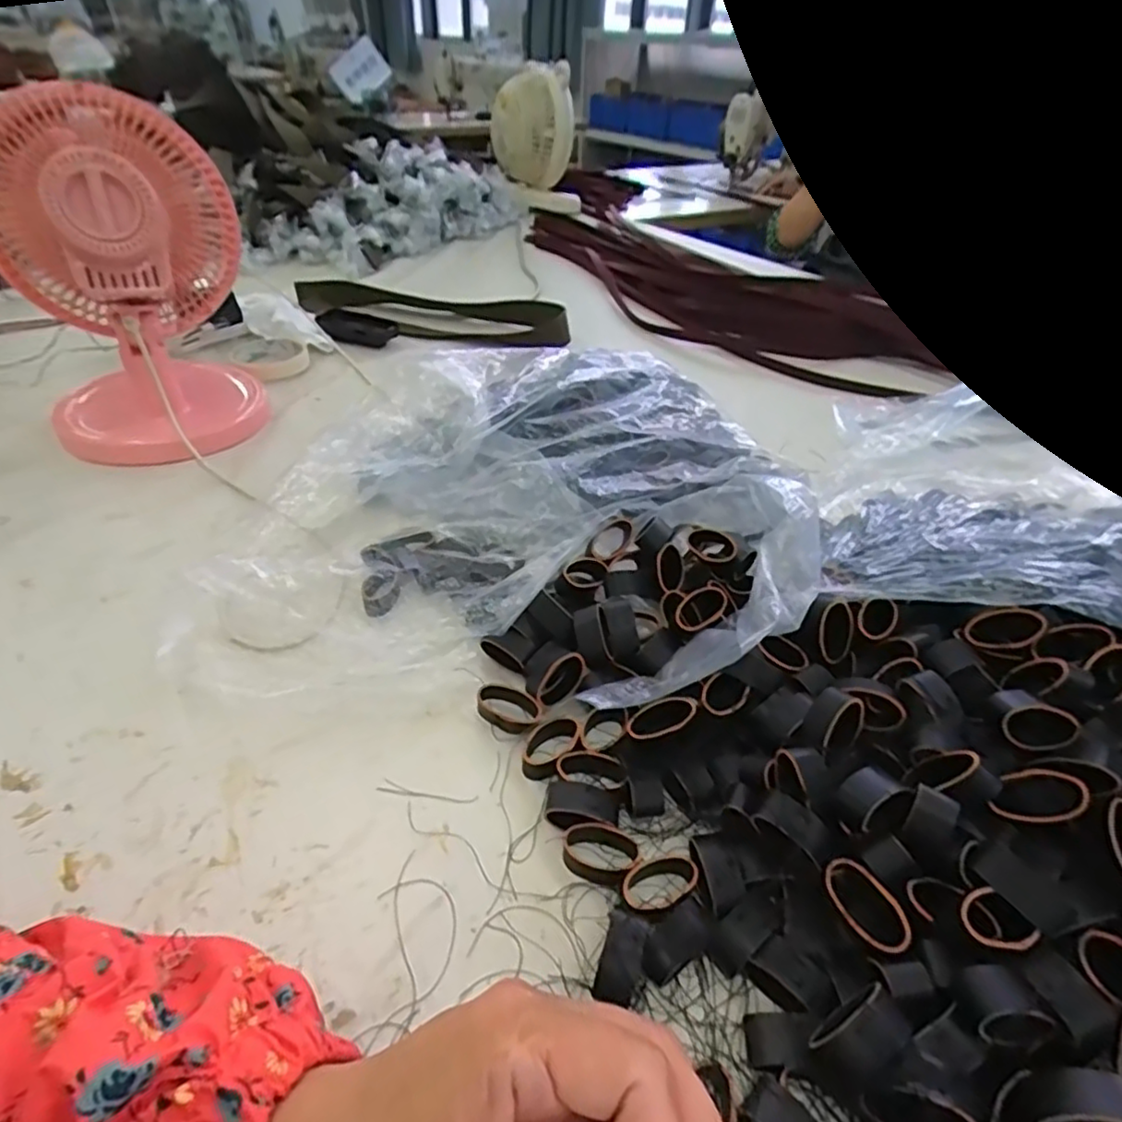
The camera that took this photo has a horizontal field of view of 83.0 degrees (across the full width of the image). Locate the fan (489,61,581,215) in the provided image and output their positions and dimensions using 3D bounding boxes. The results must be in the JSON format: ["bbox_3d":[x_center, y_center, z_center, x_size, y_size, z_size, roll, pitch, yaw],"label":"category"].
[{"bbox_3d":[-0.052,-0.892,1.361,0.184,0.251,0.156,-4,41,-4],"label":"fan"}]

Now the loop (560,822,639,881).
[{"bbox_3d":[0.020,0.150,0.327,0.038,0.014,0.024,13,42,12],"label":"loop"}]

